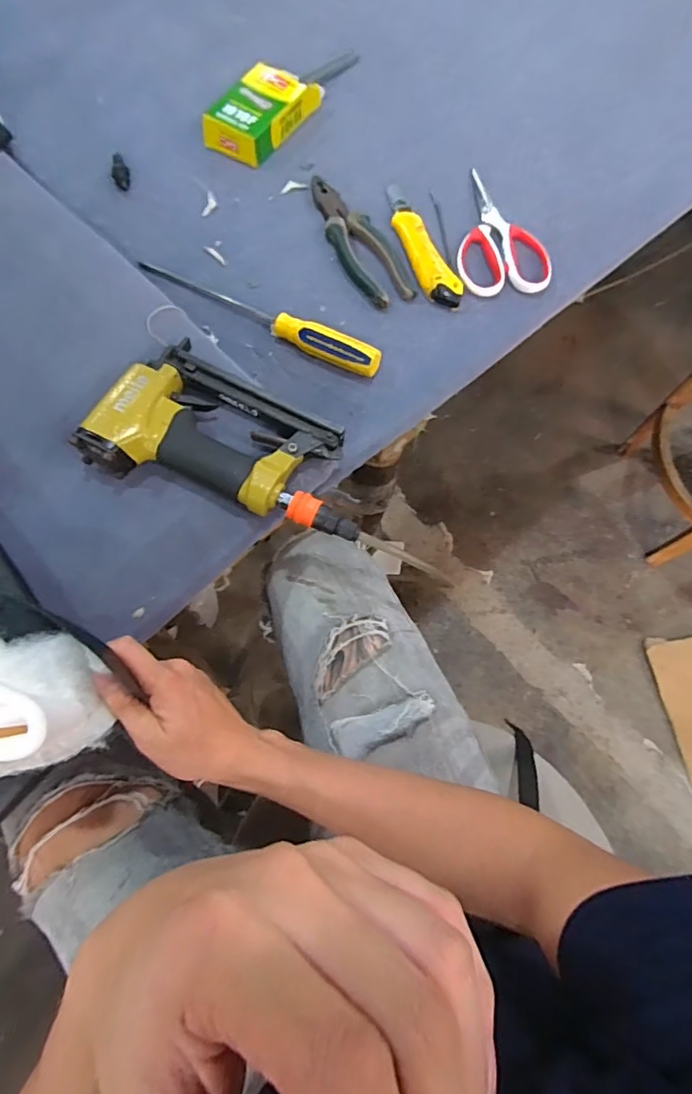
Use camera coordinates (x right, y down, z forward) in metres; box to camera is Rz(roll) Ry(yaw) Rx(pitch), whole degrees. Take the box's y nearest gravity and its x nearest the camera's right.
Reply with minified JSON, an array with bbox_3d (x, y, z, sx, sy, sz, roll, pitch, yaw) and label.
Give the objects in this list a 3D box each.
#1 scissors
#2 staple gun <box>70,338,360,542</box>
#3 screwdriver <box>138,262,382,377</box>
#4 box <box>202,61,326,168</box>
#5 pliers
[{"bbox_3d":[0.170,-0.361,0.596,0.097,0.009,0.187,-1,72,-3],"label":"scissors"},{"bbox_3d":[-0.093,-0.077,0.464,0.230,0.059,0.128,28,73,7],"label":"staple gun"},{"bbox_3d":[-0.091,-0.240,0.540,0.270,0.025,0.031,27,72,6],"label":"screwdriver"},{"bbox_3d":[-0.100,-0.524,0.636,0.082,0.028,0.131,32,73,8],"label":"box"},{"bbox_3d":[0.010,-0.340,0.587,0.055,0.012,0.191,-23,74,-10],"label":"pliers"}]

